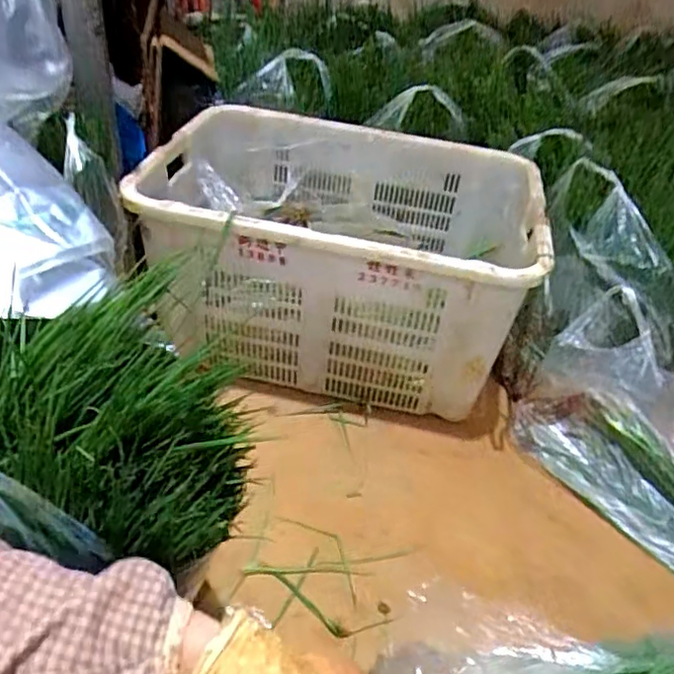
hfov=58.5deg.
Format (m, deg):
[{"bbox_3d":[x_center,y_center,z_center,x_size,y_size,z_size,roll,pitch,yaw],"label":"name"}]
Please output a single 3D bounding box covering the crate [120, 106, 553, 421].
[{"bbox_3d":[0.007,-0.155,1.148,0.668,0.332,0.468,14,40,8],"label":"crate"}]

